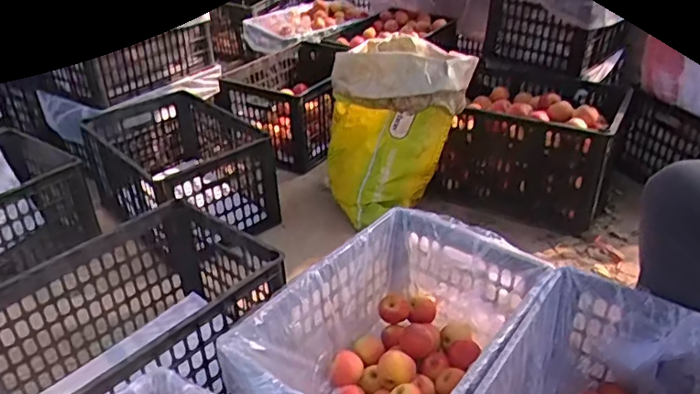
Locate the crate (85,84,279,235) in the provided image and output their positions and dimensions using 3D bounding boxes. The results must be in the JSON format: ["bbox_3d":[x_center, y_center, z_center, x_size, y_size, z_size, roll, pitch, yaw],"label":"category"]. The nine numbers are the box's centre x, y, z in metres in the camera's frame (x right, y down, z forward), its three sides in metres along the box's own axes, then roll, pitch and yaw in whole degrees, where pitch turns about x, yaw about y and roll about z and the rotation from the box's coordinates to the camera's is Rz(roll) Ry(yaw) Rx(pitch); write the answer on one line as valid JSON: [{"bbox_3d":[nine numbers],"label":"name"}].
[{"bbox_3d":[-0.452,-0.088,1.525,0.343,0.229,0.474,-23,40,-34],"label":"crate"}]

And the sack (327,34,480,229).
[{"bbox_3d":[0.110,-0.188,1.507,0.282,0.434,0.289,-16,37,-25],"label":"sack"}]

